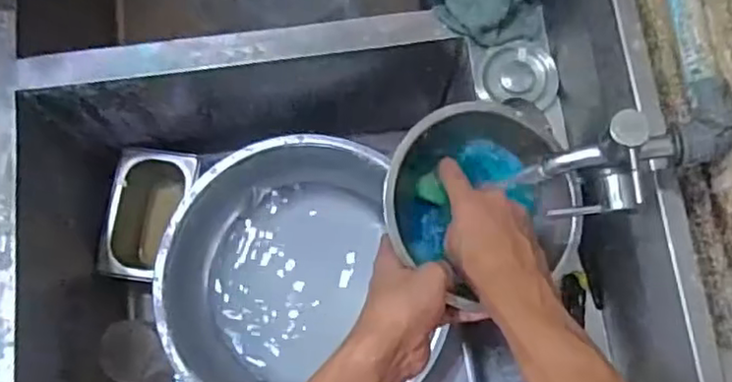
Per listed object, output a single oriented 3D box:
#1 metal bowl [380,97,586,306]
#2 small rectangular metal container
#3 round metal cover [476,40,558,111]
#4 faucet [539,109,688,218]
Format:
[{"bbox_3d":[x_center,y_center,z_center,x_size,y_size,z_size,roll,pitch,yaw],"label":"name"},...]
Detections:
[{"bbox_3d":[0.099,0.015,0.568,0.166,0.081,0.146,-20,78,-4],"label":"metal bowl"},{"bbox_3d":[-0.297,0.037,0.936,0.100,0.119,0.177,8,77,2],"label":"small rectangular metal container"},{"bbox_3d":[0.163,-0.128,0.715,0.082,0.020,0.068,3,77,1],"label":"round metal cover"},{"bbox_3d":[0.182,-0.017,0.467,0.094,0.070,0.059,-10,77,-2],"label":"faucet"}]

